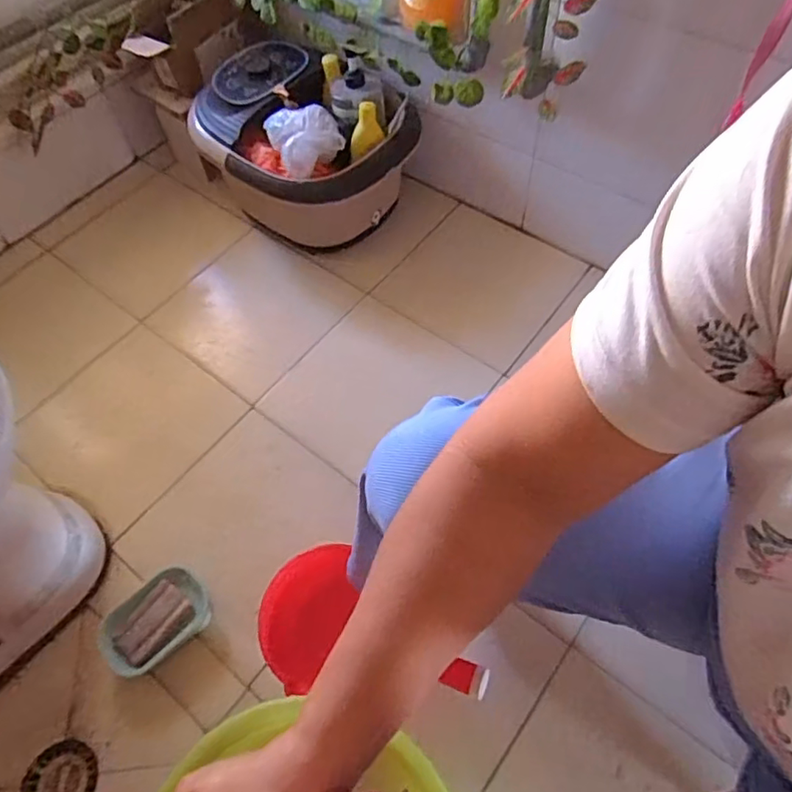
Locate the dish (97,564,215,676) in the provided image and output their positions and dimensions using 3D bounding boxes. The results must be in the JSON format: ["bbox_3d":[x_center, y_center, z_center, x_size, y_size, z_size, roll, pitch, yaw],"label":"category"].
[{"bbox_3d":[-0.318,0.302,0.776,0.137,0.043,0.096,-35,65,-17],"label":"dish"}]

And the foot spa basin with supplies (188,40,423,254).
[{"bbox_3d":[-0.163,-0.439,1.070,0.343,0.235,0.282,34,66,19],"label":"foot spa basin with supplies"}]

